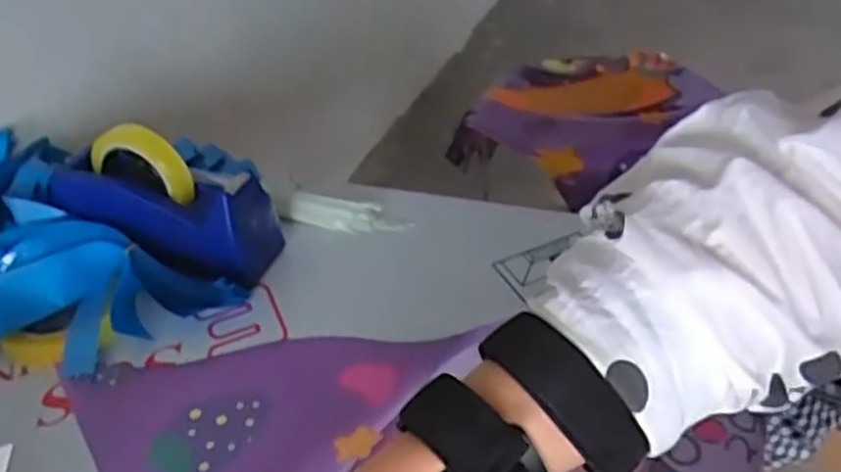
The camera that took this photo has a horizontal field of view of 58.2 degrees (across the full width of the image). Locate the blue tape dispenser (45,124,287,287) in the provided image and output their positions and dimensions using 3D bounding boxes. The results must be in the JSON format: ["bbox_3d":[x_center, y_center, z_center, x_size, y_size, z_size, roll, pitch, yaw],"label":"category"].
[{"bbox_3d":[-0.239,-0.037,0.710,0.220,0.101,0.080,21,41,8],"label":"blue tape dispenser"}]

